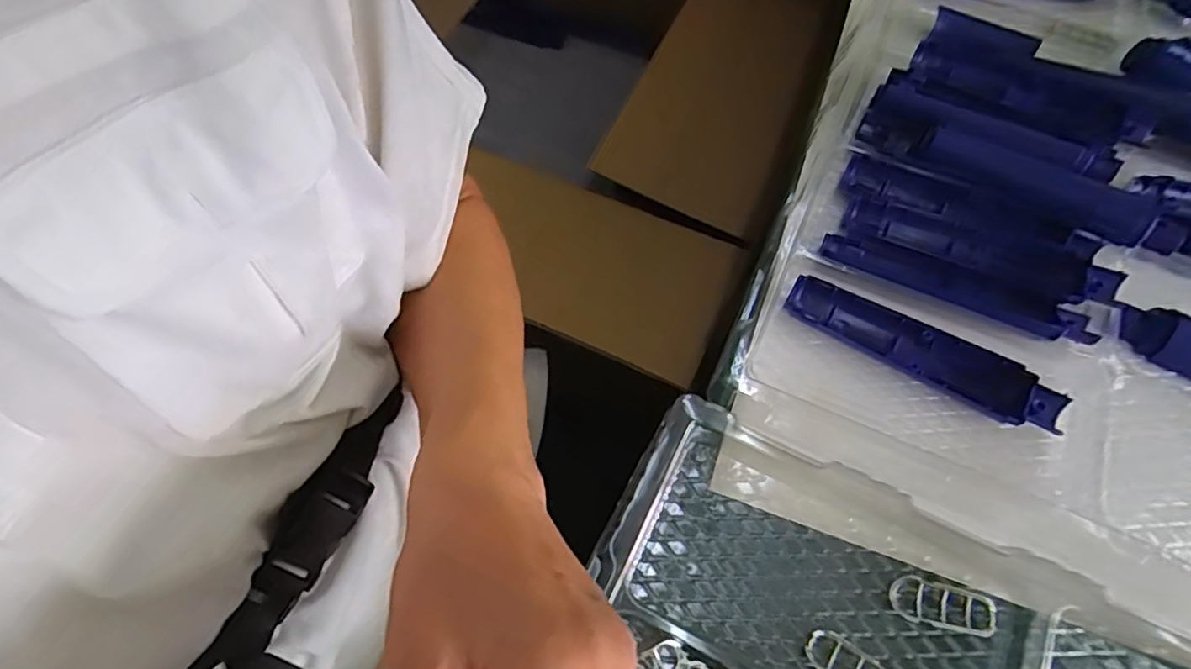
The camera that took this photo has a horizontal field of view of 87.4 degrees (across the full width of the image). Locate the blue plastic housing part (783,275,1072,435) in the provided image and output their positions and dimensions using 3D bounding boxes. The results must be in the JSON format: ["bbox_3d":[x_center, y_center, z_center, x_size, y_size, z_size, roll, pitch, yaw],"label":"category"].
[{"bbox_3d":[0.201,0.010,0.391,0.165,0.018,0.036,31,68,14],"label":"blue plastic housing part"}]

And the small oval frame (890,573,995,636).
[{"bbox_3d":[0.183,0.144,0.330,0.054,0.009,0.022,16,65,8],"label":"small oval frame"}]

